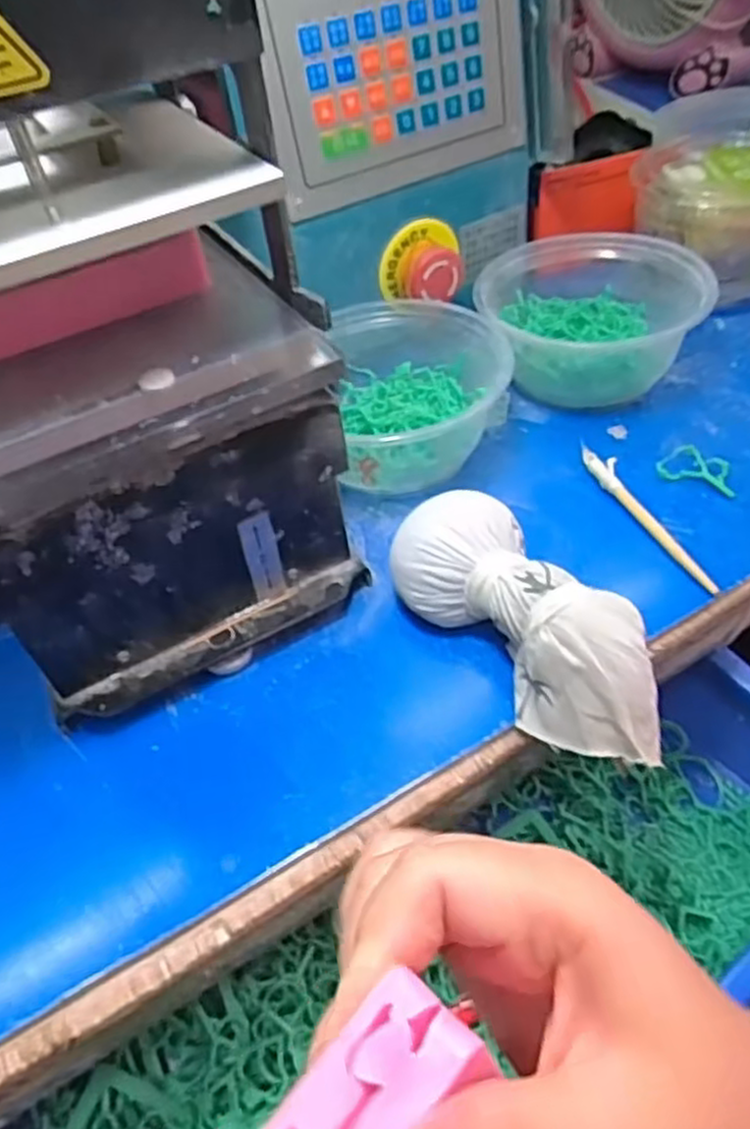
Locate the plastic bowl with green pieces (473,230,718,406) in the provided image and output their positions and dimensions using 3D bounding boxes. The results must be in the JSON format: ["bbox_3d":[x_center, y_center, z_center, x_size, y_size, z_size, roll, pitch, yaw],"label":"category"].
[{"bbox_3d":[0.132,-0.153,0.471,0.131,0.062,0.115,13,50,18],"label":"plastic bowl with green pieces"}]

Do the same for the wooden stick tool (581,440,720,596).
[{"bbox_3d":[0.138,-0.027,0.394,0.016,0.008,0.118,-15,47,-7],"label":"wooden stick tool"}]

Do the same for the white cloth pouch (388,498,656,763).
[{"bbox_3d":[0.065,0.024,0.329,0.054,0.044,0.137,-31,51,-21],"label":"white cloth pouch"}]

